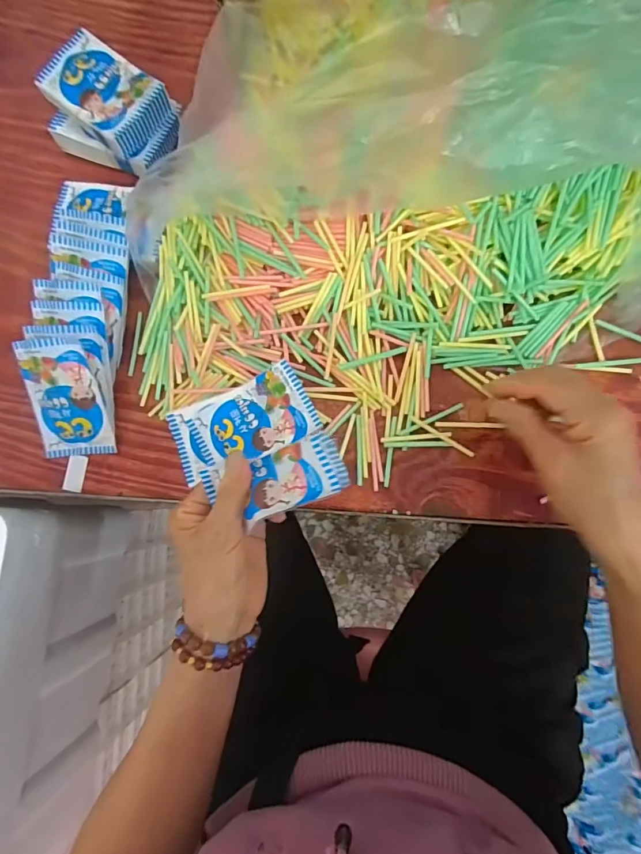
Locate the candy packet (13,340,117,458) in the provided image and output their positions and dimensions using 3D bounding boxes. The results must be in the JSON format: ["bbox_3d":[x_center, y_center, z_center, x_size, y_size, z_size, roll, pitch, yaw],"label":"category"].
[{"bbox_3d":[-0.219,-0.023,0.375,0.061,0.012,0.101,-3,110,3],"label":"candy packet"}]

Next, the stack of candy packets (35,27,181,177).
[{"bbox_3d":[-0.197,-0.301,0.413,0.115,0.051,0.080,34,85,8],"label":"stack of candy packets"}]

